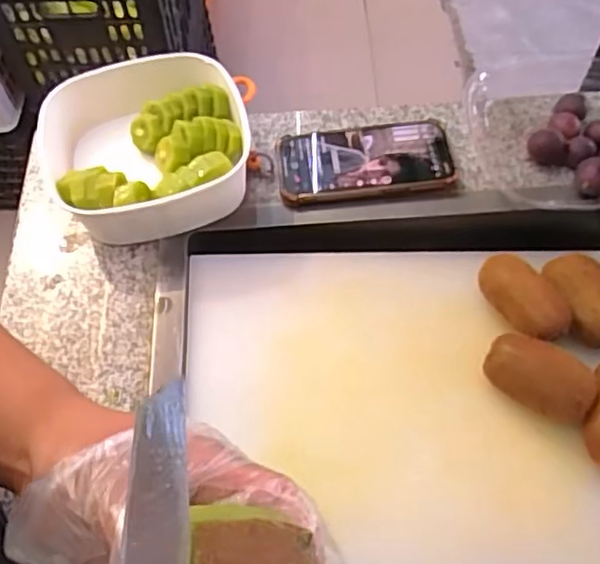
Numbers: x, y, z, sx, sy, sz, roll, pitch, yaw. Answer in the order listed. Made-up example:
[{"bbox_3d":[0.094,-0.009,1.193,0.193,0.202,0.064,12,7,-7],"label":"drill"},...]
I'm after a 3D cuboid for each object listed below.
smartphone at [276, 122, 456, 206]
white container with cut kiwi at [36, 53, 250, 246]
[{"bbox_3d":[0.057,-0.111,0.583,0.153,0.011,0.084,-5,60,5],"label":"smartphone"},{"bbox_3d":[-0.136,-0.118,0.581,0.175,0.060,0.173,-1,60,2],"label":"white container with cut kiwi"}]

